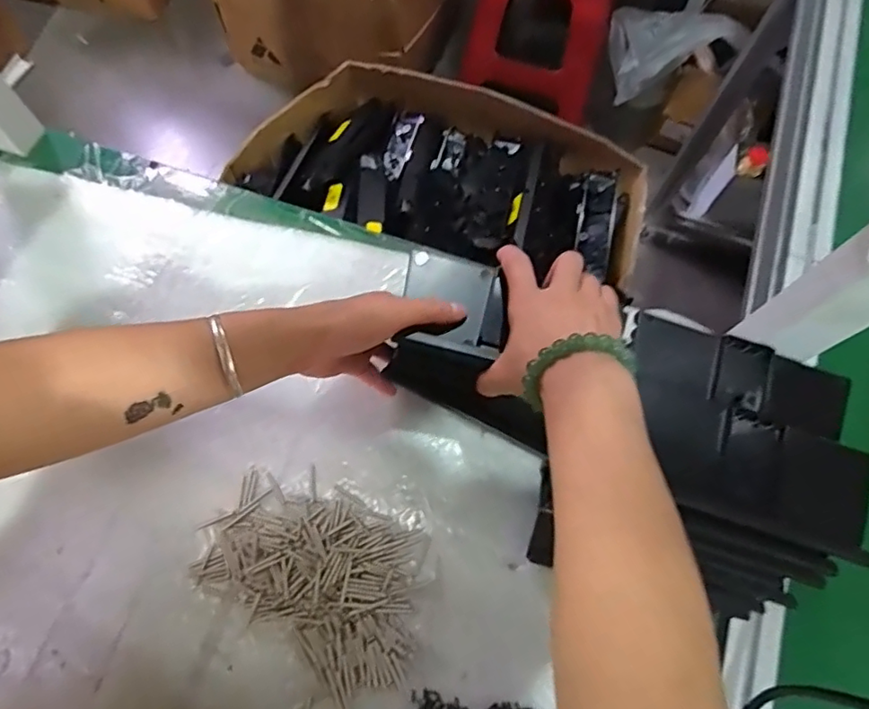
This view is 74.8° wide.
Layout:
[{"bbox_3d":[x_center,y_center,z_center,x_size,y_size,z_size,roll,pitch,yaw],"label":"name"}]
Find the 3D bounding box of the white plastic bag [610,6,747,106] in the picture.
[{"bbox_3d":[0.559,-0.735,1.373,0.293,0.139,0.184,-9,70,-5],"label":"white plastic bag"}]

